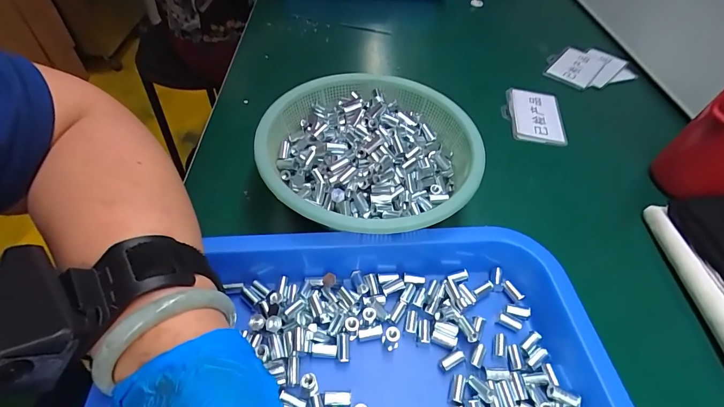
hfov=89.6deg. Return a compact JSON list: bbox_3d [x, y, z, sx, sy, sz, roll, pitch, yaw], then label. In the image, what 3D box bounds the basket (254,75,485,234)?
[{"bbox_3d":[0.006,-0.042,0.324,0.179,0.067,0.182,3,50,-1],"label":"basket"}]

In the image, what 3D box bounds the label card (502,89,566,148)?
[{"bbox_3d":[0.205,-0.109,0.439,0.069,0.007,0.100,11,50,5],"label":"label card"}]

